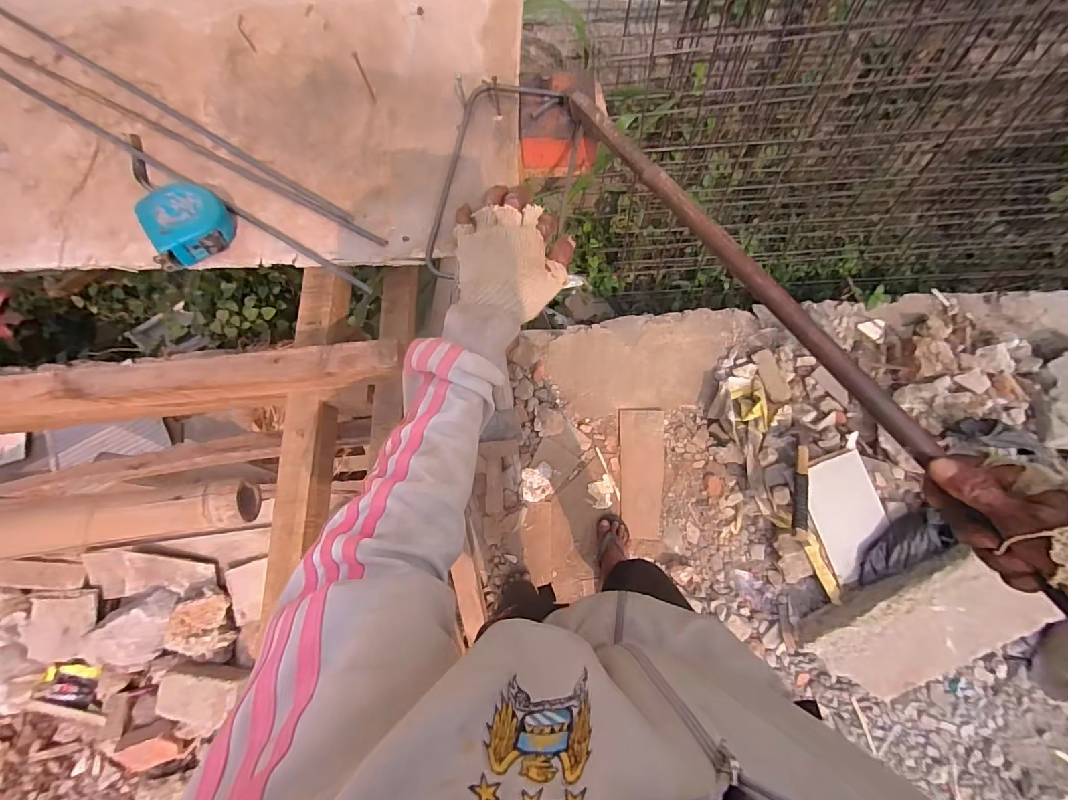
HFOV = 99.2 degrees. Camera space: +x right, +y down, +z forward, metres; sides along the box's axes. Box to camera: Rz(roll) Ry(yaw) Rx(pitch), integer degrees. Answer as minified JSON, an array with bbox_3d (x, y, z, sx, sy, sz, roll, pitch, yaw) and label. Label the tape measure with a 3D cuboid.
[{"bbox_3d":[-0.363,-0.186,0.475,0.080,0.040,0.076,0,78,0],"label":"tape measure"}]

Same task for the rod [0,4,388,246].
[{"bbox_3d":[-0.514,-0.394,0.554,0.852,0.012,0.017,32,79,6],"label":"rod"}]

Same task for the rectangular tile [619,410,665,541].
[{"bbox_3d":[0.349,0.233,1.459,0.142,0.021,0.400,2,78,0],"label":"rectangular tile"}]

